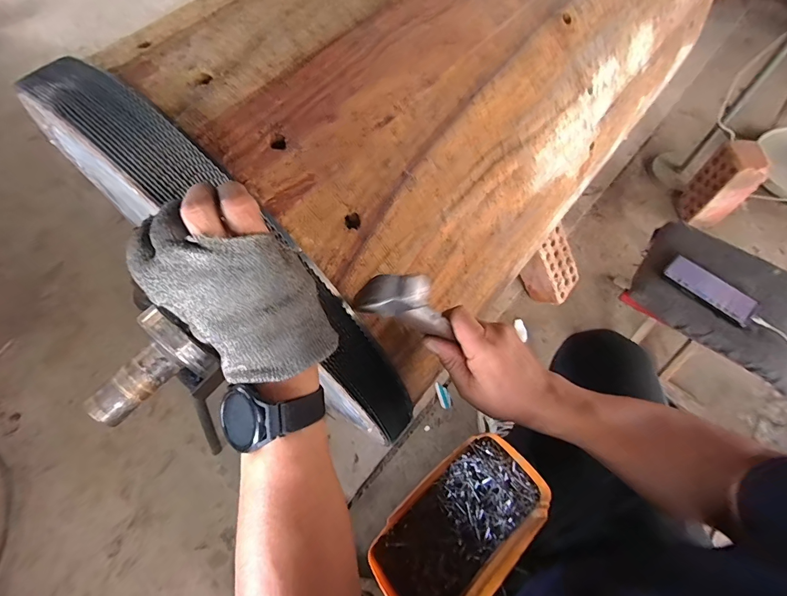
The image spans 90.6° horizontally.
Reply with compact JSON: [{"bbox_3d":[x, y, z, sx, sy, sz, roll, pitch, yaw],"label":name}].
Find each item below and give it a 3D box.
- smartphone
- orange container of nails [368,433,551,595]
[{"bbox_3d":[0.614,-0.017,0.752,0.069,0.011,0.162,-39,64,-18],"label":"smartphone"},{"bbox_3d":[0.082,0.267,0.461,0.212,0.056,0.122,-40,64,-18],"label":"orange container of nails"}]

